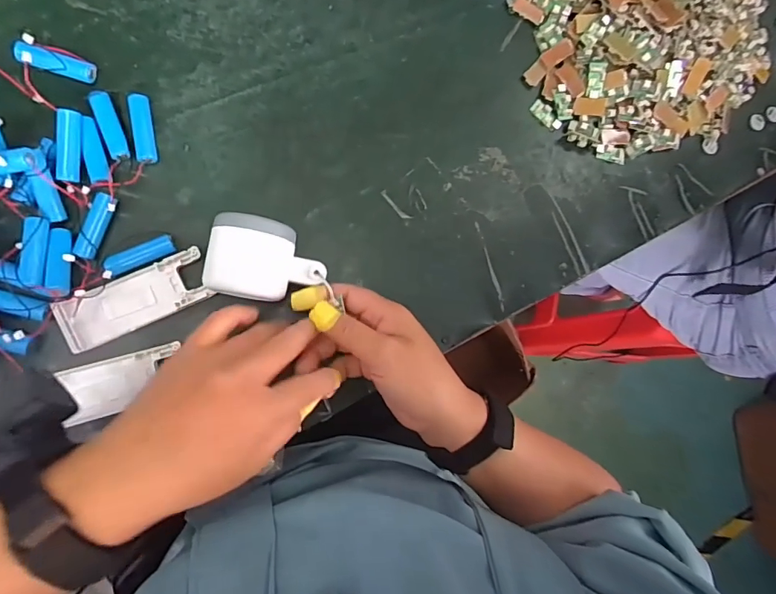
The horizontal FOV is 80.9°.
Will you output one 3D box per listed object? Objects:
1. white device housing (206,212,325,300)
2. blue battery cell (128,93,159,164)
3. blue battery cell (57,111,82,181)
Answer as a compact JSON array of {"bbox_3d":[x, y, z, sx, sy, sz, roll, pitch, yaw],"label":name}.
[{"bbox_3d":[-0.088,-0.027,0.333,0.081,0.016,0.058,11,91,-7],"label":"white device housing"},{"bbox_3d":[-0.188,-0.129,0.350,0.014,0.014,0.052,-9,88,-13],"label":"blue battery cell"},{"bbox_3d":[-0.229,-0.108,0.328,0.013,0.013,0.049,4,85,-12],"label":"blue battery cell"}]

